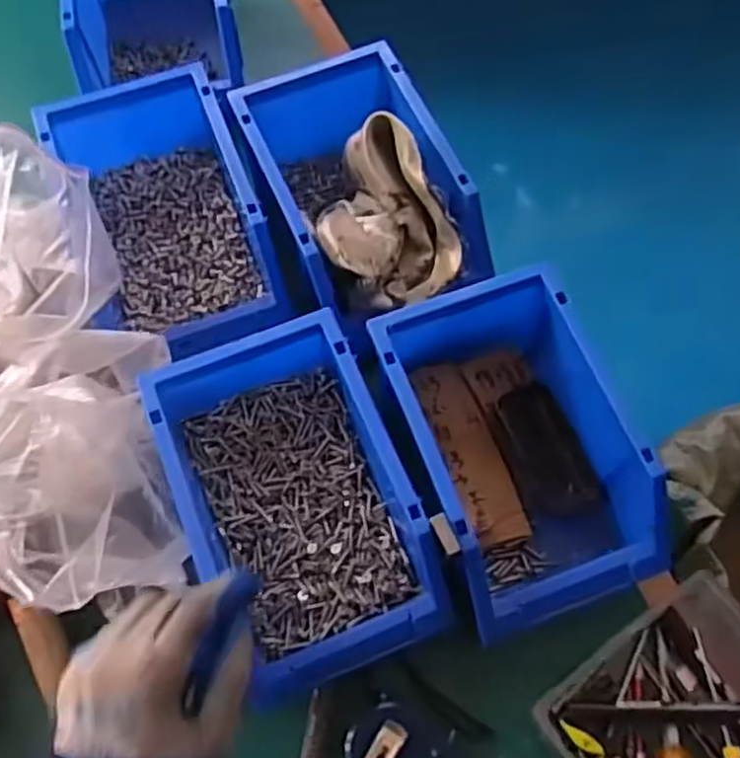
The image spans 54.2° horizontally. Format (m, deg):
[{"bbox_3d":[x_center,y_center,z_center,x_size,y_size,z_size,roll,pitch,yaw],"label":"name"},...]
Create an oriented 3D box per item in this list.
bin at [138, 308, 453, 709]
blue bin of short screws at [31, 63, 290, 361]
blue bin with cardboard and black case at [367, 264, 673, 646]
[{"bbox_3d":[-0.053,0.095,0.549,0.163,0.087,0.253,-22,69,-10],"label":"bin"},{"bbox_3d":[-0.182,-0.147,0.655,0.153,0.098,0.252,-17,68,-8],"label":"blue bin of short screws"},{"bbox_3d":[0.108,0.057,0.571,0.155,0.115,0.247,-20,68,-9],"label":"blue bin with cardboard and black case"}]

